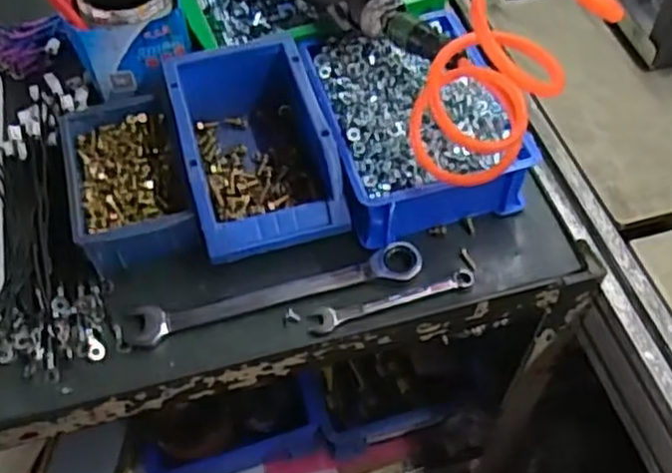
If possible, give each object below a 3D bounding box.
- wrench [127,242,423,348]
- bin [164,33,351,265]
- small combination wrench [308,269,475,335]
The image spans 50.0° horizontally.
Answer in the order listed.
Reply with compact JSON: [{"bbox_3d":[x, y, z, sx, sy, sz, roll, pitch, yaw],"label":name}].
[{"bbox_3d":[-0.044,0.042,0.554,0.227,0.012,0.032,-13,54,-8],"label":"wrench"},{"bbox_3d":[-0.068,-0.077,0.601,0.114,0.074,0.191,-14,55,-9],"label":"bin"},{"bbox_3d":[0.045,0.049,0.552,0.131,0.004,0.022,-14,55,-9],"label":"small combination wrench"}]

